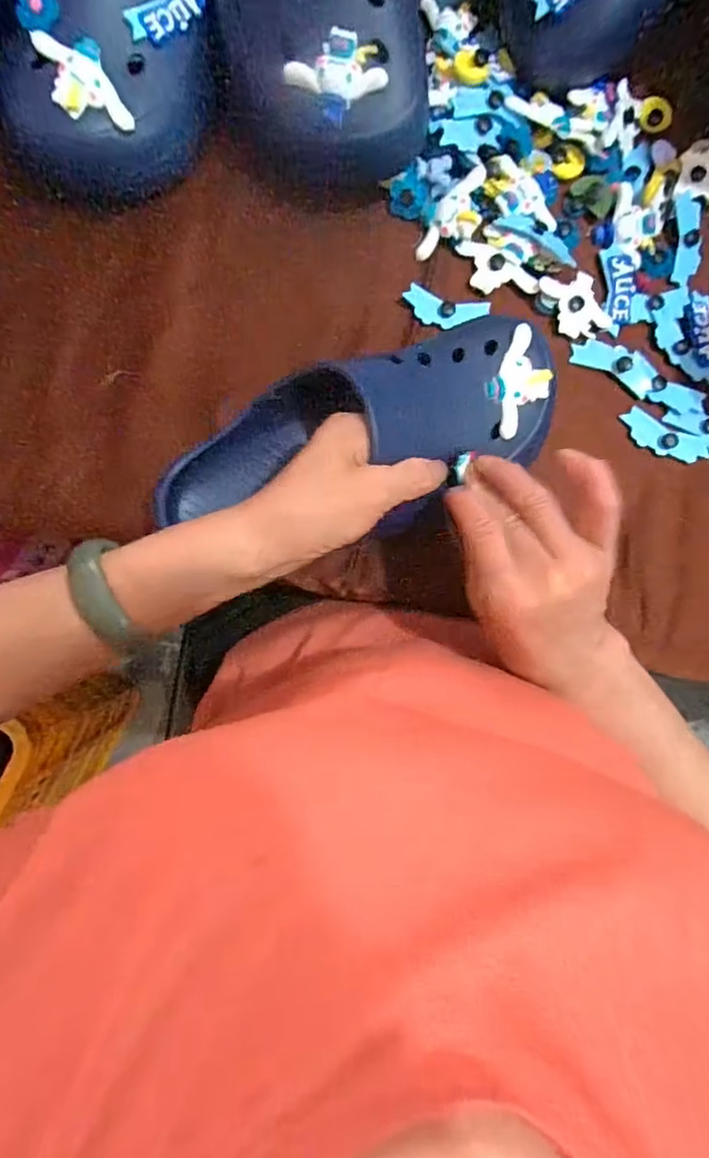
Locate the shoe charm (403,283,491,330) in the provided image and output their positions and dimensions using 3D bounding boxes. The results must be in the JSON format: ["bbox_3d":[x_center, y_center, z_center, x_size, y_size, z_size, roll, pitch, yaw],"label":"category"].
[{"bbox_3d":[0.063,-0.185,0.387,0.059,0.004,0.023,11,86,-3],"label":"shoe charm"}]

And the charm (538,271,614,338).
[{"bbox_3d":[0.157,-0.193,0.393,0.042,0.008,0.044,-22,89,-5],"label":"charm"}]

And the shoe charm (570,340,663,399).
[{"bbox_3d":[0.183,-0.151,0.393,0.060,0.007,0.025,22,86,-2],"label":"shoe charm"}]

